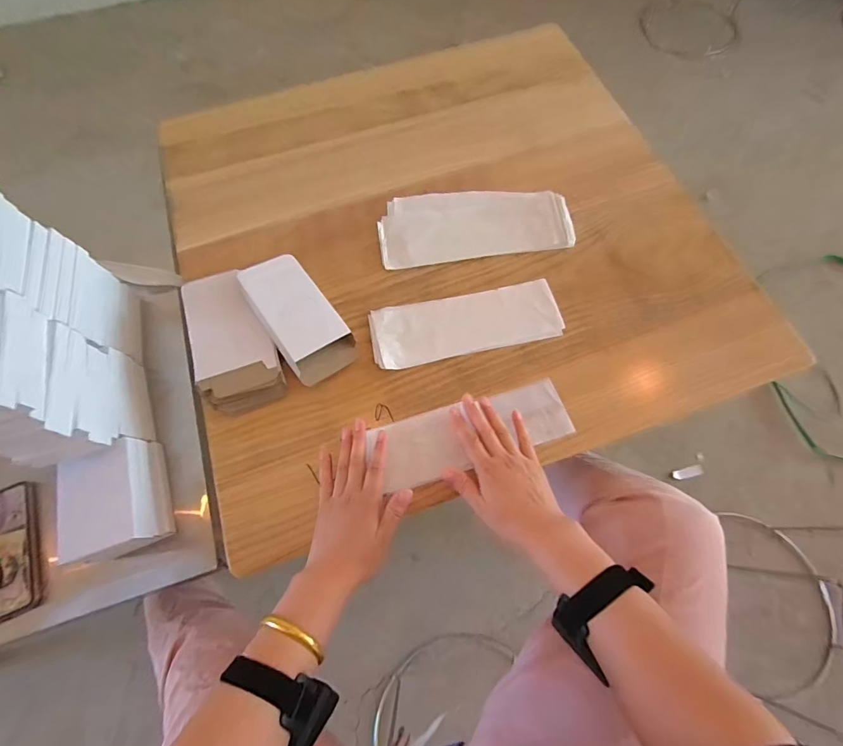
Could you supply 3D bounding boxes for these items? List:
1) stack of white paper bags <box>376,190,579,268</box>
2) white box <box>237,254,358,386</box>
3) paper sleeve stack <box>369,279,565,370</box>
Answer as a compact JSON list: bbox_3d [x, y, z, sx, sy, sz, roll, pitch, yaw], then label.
[{"bbox_3d":[0.079,-0.226,0.631,0.279,0.022,0.111,-8,70,-1],"label":"stack of white paper bags"},{"bbox_3d":[-0.164,-0.076,0.564,0.086,0.037,0.182,-35,72,-11],"label":"white box"},{"bbox_3d":[0.060,-0.069,0.575,0.254,0.008,0.090,-12,70,-3],"label":"paper sleeve stack"}]

